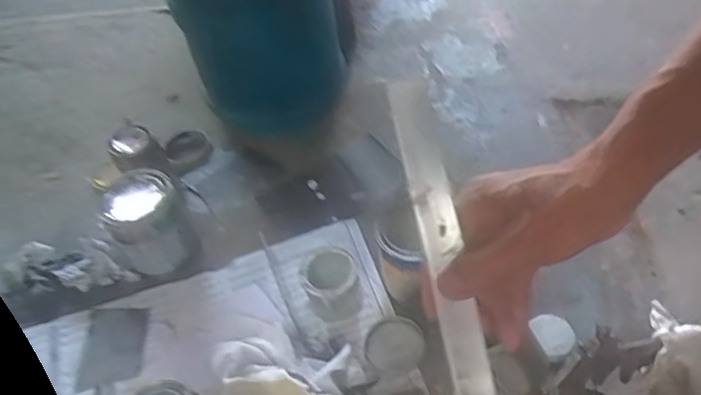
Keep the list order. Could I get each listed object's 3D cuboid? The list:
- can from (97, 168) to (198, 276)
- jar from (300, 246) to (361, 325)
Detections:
[{"bbox_3d":[-0.284,0.040,0.860,0.097,0.142,0.105,-3,49,4],"label":"can"},{"bbox_3d":[-0.025,0.117,0.806,0.071,0.075,0.074,-3,49,4],"label":"jar"}]

